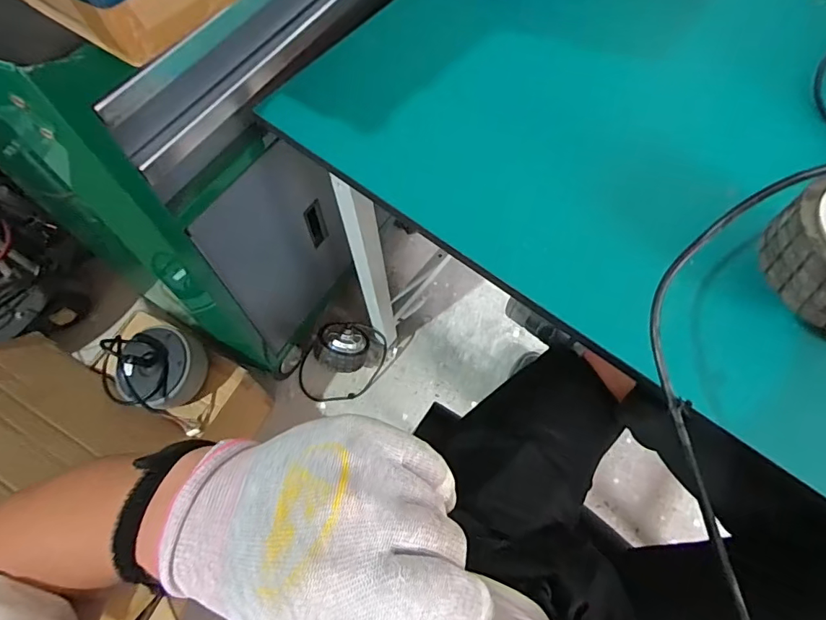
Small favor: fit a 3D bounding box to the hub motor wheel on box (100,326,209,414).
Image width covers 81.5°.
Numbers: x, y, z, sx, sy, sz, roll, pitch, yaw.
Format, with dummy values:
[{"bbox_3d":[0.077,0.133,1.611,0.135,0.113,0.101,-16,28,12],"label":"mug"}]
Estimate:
[{"bbox_3d":[-0.479,0.102,0.880,0.159,0.083,0.148,0,64,1],"label":"hub motor wheel on box"}]

